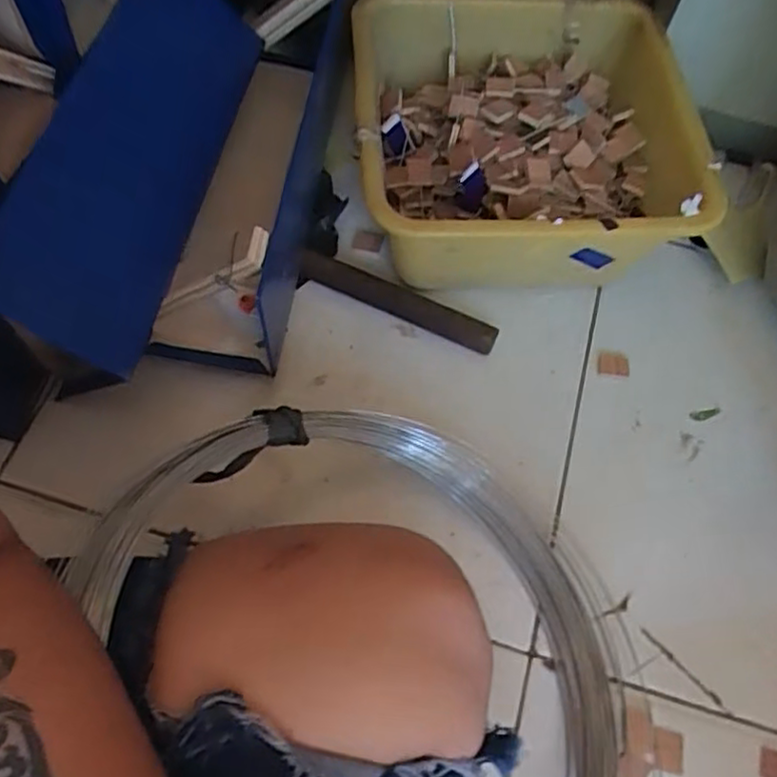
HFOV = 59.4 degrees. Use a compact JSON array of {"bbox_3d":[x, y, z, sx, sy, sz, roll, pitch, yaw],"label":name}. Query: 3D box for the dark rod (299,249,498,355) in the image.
[{"bbox_3d":[0.006,-0.073,0.577,0.176,0.020,0.023,24,64,9],"label":"dark rod"}]

